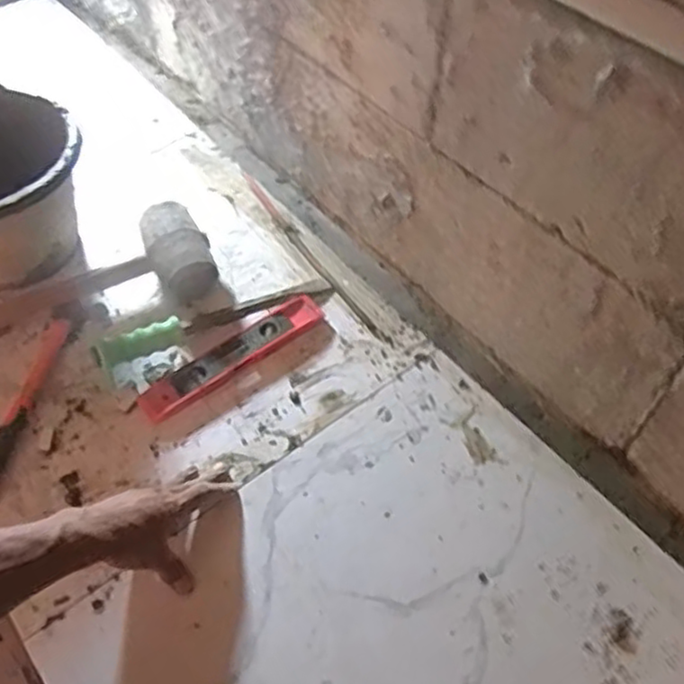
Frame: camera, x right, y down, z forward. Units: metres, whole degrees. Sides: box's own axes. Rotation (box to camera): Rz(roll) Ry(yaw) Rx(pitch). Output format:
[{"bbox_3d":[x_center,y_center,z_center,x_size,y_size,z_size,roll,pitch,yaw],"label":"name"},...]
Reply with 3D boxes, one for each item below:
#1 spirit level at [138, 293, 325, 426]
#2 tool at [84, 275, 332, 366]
[{"bbox_3d":[-0.118,0.015,0.789,0.225,0.017,0.043,-35,62,-22],"label":"spirit level"},{"bbox_3d":[-0.140,-0.031,0.805,0.275,0.038,0.042,-20,57,-14],"label":"tool"}]

